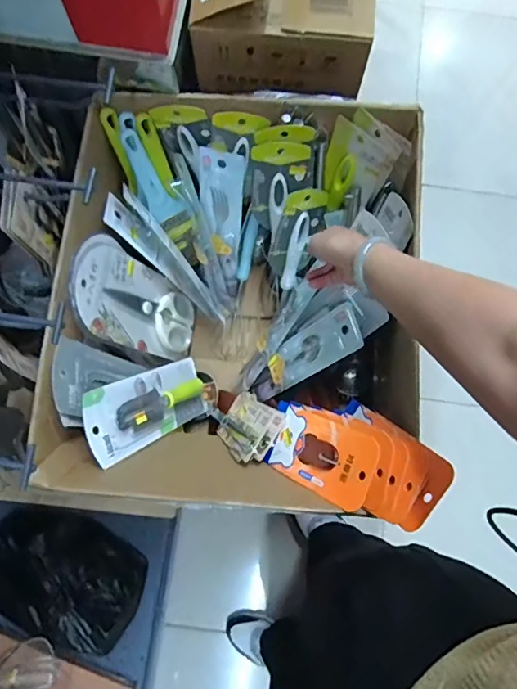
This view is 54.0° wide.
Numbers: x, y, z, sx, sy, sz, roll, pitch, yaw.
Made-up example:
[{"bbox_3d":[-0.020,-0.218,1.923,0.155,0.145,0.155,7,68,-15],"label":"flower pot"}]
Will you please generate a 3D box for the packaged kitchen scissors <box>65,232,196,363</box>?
[{"bbox_3d":[-0.166,-0.051,0.713,0.018,0.256,0.120,9,76,27],"label":"packaged kitchen scissors"}]

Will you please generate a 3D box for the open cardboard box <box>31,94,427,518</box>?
[{"bbox_3d":[-0.026,-0.046,0.714,0.415,0.288,0.465,4,78,0],"label":"open cardboard box"}]

